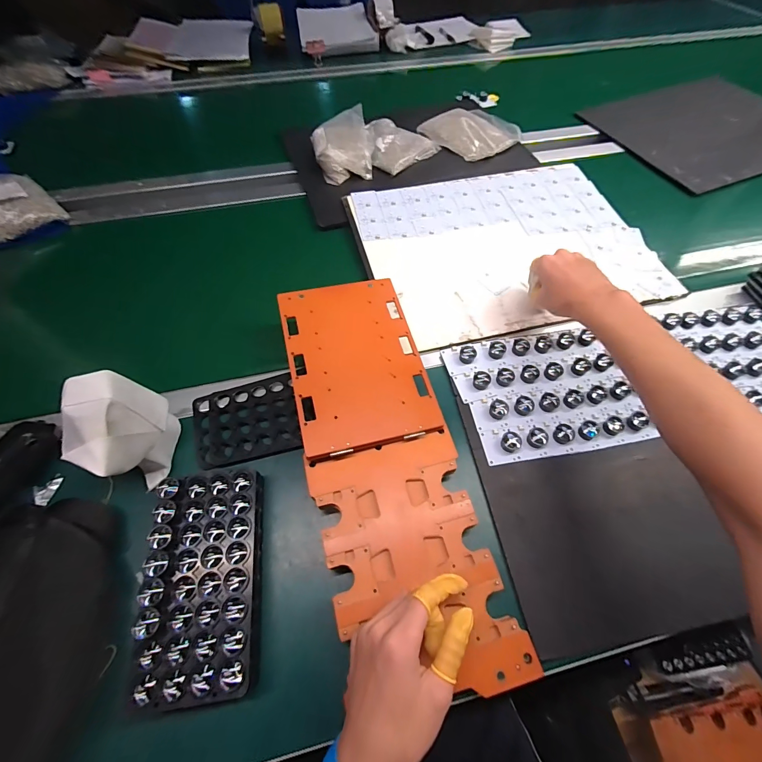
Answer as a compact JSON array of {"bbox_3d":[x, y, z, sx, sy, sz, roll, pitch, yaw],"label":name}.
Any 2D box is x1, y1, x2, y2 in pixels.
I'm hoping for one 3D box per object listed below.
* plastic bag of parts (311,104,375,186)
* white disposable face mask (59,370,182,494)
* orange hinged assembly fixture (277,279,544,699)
[{"bbox_3d":[-0.076,-0.481,0.724,0.118,0.046,0.166,-3,62,-1],"label":"plastic bag of parts"},{"bbox_3d":[-0.282,0.055,0.389,0.067,0.116,0.100,10,63,6],"label":"white disposable face mask"},{"bbox_3d":[-0.002,0.072,0.397,0.159,0.023,0.452,-17,67,-8],"label":"orange hinged assembly fixture"}]

